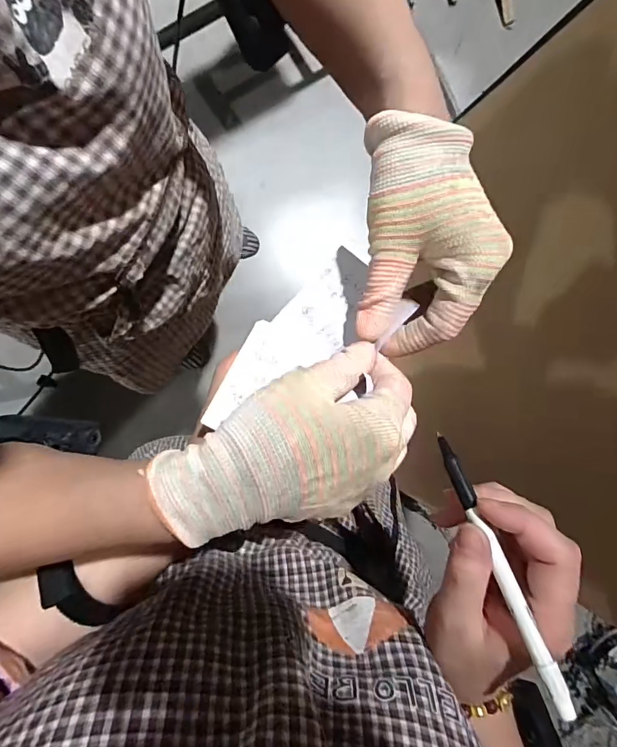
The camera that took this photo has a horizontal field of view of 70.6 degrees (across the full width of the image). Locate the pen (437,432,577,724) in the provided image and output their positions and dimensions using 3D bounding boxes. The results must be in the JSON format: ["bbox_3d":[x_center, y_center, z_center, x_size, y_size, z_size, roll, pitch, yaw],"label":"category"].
[{"bbox_3d":[0.097,0.095,0.225,0.009,0.006,0.138,-14,62,-7],"label":"pen"}]

